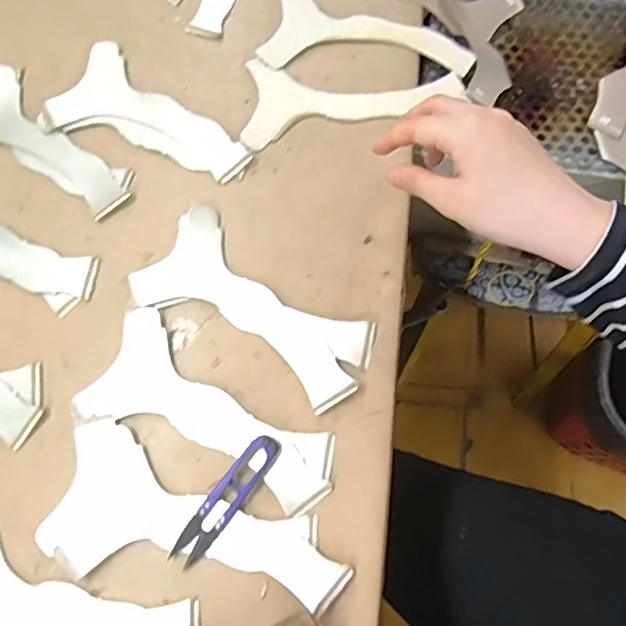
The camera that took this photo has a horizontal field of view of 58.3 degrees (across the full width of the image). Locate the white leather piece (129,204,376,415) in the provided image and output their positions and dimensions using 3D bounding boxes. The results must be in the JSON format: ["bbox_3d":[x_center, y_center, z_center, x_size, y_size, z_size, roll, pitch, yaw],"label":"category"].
[{"bbox_3d":[-0.043,-0.005,0.428,0.186,0.005,0.086,33,75,14],"label":"white leather piece"}]

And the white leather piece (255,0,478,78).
[{"bbox_3d":[0.050,-0.244,0.501,0.182,0.004,0.086,13,74,8],"label":"white leather piece"}]

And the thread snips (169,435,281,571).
[{"bbox_3d":[-0.060,0.127,0.385,0.023,0.009,0.101,35,78,13],"label":"thread snips"}]

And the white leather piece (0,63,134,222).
[{"bbox_3d":[-0.235,-0.143,0.484,0.185,0.006,0.091,33,77,13],"label":"white leather piece"}]

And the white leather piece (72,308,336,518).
[{"bbox_3d":[-0.072,0.073,0.406,0.186,0.006,0.081,26,76,12],"label":"white leather piece"}]

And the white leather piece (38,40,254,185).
[{"bbox_3d":[-0.138,-0.165,0.484,0.181,0.008,0.093,29,76,12],"label":"white leather piece"}]

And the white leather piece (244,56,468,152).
[{"bbox_3d":[0.029,-0.196,0.485,0.187,0.010,0.082,-11,72,0],"label":"white leather piece"}]

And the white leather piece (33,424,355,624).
[{"bbox_3d":[-0.084,0.154,0.380,0.207,0.007,0.091,22,72,11],"label":"white leather piece"}]

